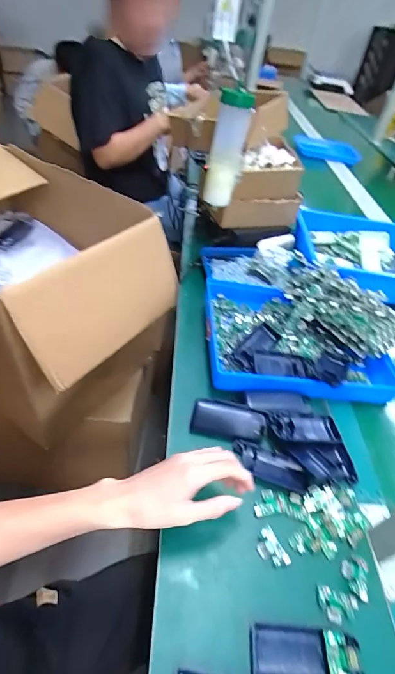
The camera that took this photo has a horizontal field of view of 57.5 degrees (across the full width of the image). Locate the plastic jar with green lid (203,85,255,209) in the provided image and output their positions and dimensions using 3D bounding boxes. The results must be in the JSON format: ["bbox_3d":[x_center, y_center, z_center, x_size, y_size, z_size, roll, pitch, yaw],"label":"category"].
[{"bbox_3d":[0.056,-0.345,0.669,0.060,0.187,0.059,6,44,-6],"label":"plastic jar with green lid"}]

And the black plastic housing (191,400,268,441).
[{"bbox_3d":[0.045,0.118,0.506,0.102,0.032,0.042,12,43,1],"label":"black plastic housing"}]

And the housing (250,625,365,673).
[{"bbox_3d":[0.102,0.298,0.335,0.103,0.011,0.043,6,43,0],"label":"housing"}]

